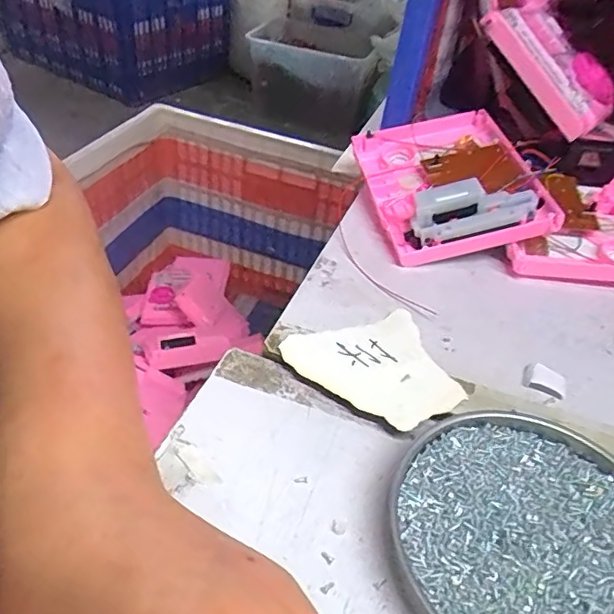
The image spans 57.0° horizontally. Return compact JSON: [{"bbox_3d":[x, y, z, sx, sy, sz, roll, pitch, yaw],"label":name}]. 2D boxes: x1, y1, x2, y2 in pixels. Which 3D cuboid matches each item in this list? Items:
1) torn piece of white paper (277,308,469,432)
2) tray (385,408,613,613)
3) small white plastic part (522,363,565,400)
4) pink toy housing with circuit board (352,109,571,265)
[{"bbox_3d":[0.042,0.039,0.352,0.093,0.004,0.085,-13,45,-21],"label":"torn piece of white paper"},{"bbox_3d":[0.108,0.110,0.274,0.130,0.017,0.125,4,41,-3],"label":"tray"},{"bbox_3d":[0.151,0.047,0.359,0.026,0.004,0.024,20,43,15],"label":"small white plastic part"},{"bbox_3d":[0.119,-0.113,0.486,0.134,0.046,0.166,-14,45,1],"label":"pink toy housing with circuit board"}]

